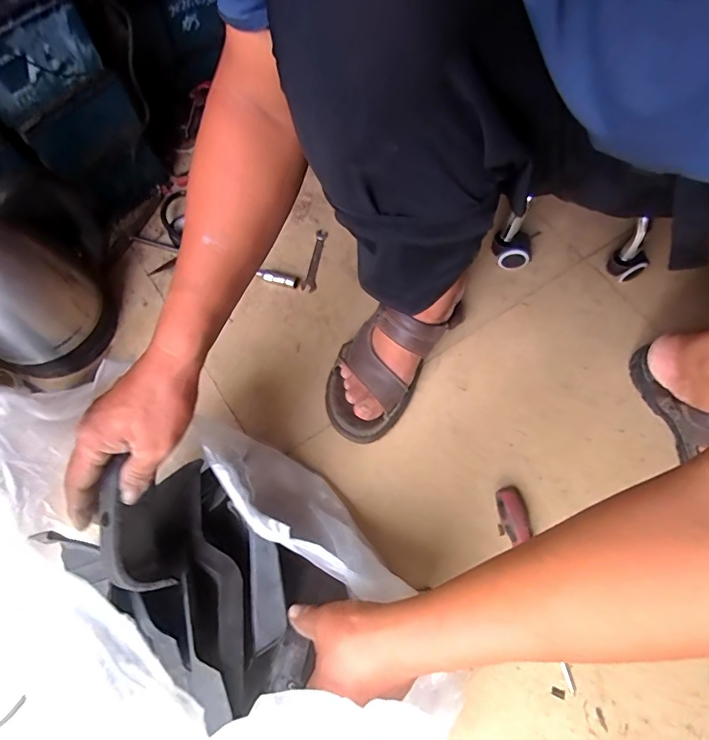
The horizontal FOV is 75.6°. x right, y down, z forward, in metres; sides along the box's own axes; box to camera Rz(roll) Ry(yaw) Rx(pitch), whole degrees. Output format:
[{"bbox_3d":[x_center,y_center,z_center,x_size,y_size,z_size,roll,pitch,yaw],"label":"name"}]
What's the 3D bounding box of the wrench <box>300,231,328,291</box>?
[{"bbox_3d":[-0.062,-0.174,0.720,0.023,0.004,0.113,9,68,4],"label":"wrench"}]

